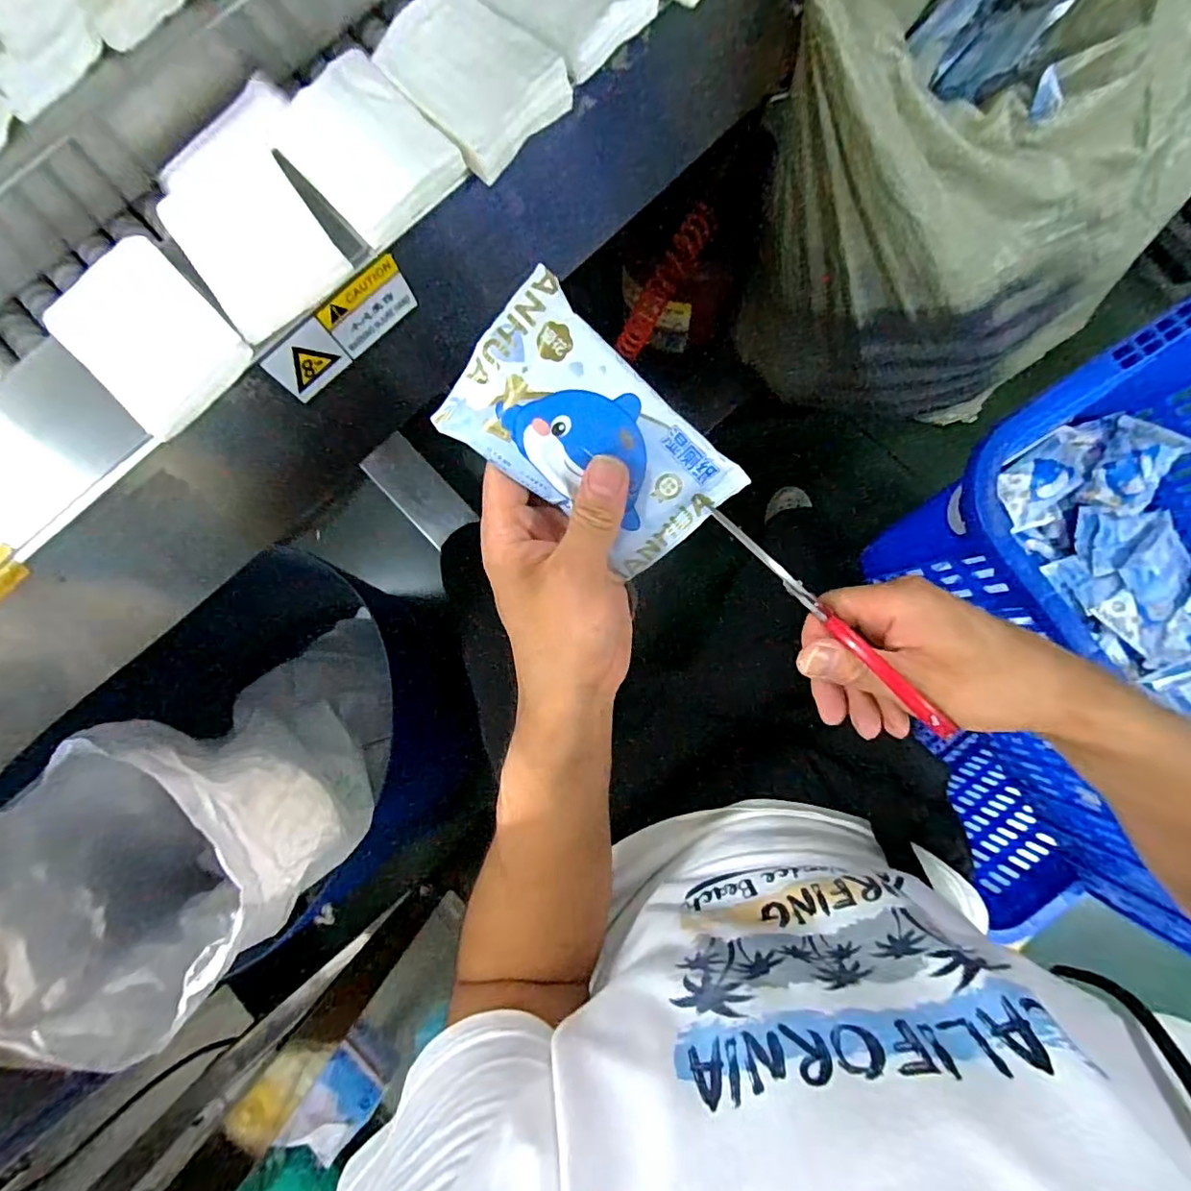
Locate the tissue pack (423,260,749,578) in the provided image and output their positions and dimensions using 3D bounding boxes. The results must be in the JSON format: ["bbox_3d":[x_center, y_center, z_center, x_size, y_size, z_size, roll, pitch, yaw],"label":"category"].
[{"bbox_3d":[-0.001,-0.075,0.279,0.138,0.018,0.081,39,112,-19],"label":"tissue pack"}]

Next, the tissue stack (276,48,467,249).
[{"bbox_3d":[-0.135,-0.260,0.324,0.072,0.017,0.100,-44,84,-4],"label":"tissue stack"}]

